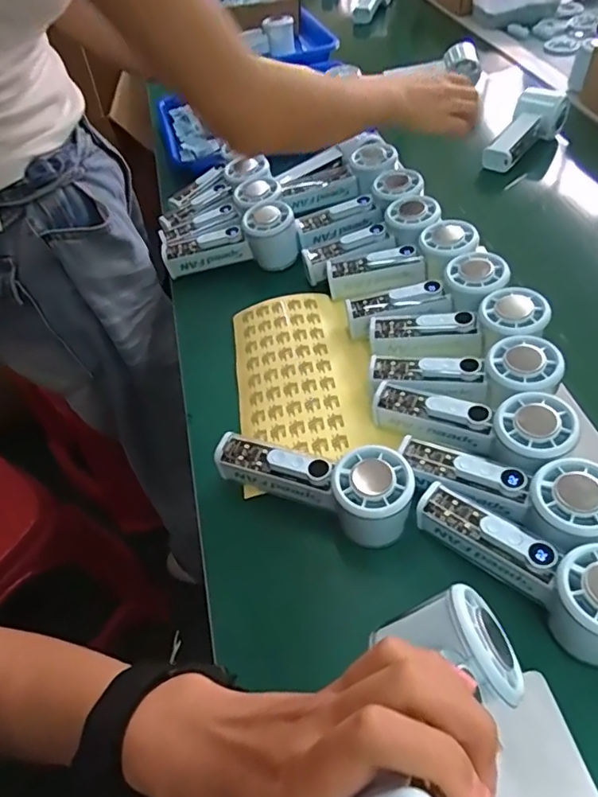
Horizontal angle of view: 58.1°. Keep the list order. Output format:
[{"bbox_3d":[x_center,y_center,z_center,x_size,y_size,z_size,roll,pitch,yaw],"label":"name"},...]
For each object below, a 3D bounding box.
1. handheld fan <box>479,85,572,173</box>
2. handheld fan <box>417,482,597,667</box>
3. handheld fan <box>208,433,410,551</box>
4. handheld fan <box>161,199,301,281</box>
[{"bbox_3d":[0.309,-0.364,0.732,0.061,0.058,0.151,27,58,25],"label":"handheld fan"},{"bbox_3d":[0.154,0.104,0.359,0.053,0.057,0.150,-38,57,-23],"label":"handheld fan"},{"bbox_3d":[0.012,0.060,0.417,0.152,0.060,0.049,17,55,19],"label":"handheld fan"},{"bbox_3d":[-0.079,-0.177,0.616,0.149,0.061,0.058,-19,51,-9],"label":"handheld fan"}]

